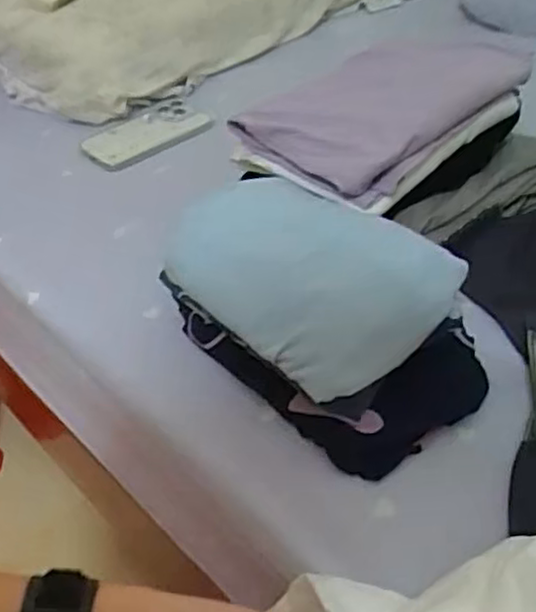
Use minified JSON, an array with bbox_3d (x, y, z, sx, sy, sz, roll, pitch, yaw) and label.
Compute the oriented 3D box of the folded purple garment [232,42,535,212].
[{"bbox_3d":[0.096,-0.181,0.615,0.216,0.051,0.147,-33,51,-27],"label":"folded purple garment"}]

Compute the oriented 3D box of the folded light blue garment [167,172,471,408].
[{"bbox_3d":[0.015,-0.034,0.535,0.133,0.058,0.236,-30,50,-25],"label":"folded light blue garment"}]

